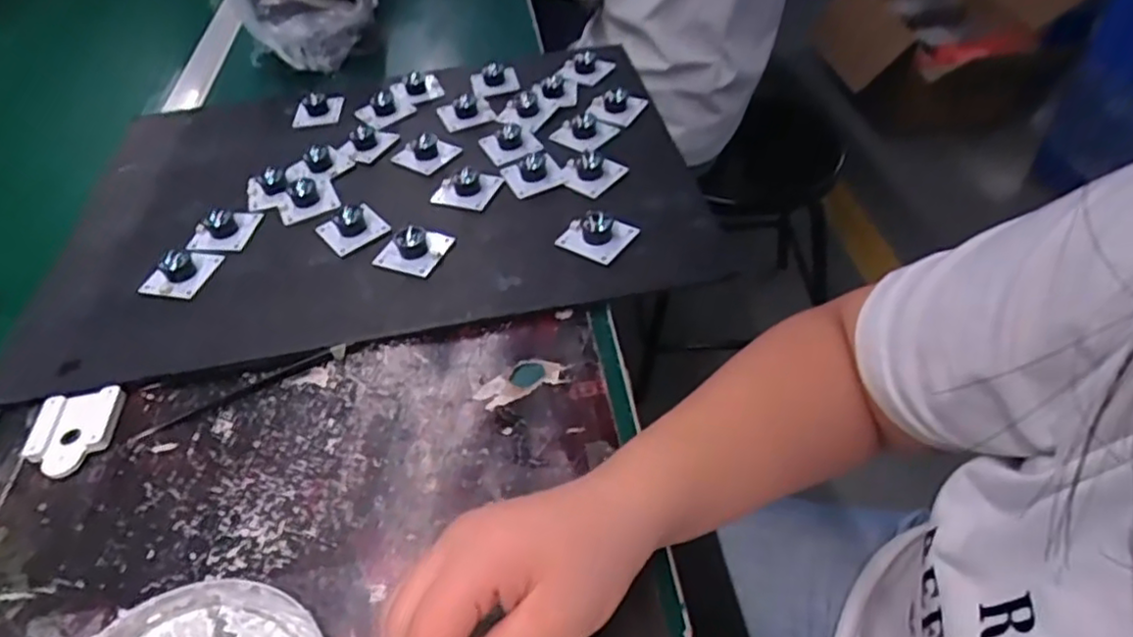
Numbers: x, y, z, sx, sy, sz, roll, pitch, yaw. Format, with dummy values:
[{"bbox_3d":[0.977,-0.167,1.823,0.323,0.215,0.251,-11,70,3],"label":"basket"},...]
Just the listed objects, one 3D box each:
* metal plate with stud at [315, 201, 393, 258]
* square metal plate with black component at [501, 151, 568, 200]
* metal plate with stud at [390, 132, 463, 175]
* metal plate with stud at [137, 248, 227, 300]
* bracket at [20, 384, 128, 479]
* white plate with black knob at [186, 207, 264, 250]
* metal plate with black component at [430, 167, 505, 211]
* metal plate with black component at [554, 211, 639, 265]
[{"bbox_3d":[-0.160,-0.073,0.502,0.041,0.018,0.042,-32,51,-23],"label":"metal plate with stud"},{"bbox_3d":[-0.028,-0.118,0.533,0.042,0.018,0.048,-22,47,-14],"label":"square metal plate with black component"},{"bbox_3d":[-0.117,-0.141,0.565,0.041,0.016,0.040,29,55,30],"label":"metal plate with stud"},{"bbox_3d":[-0.274,-0.039,0.479,0.040,0.019,0.046,6,47,13],"label":"metal plate with stud"},{"bbox_3d":[-0.290,0.066,0.397,0.049,0.008,0.054,-10,45,-3],"label":"bracket"},{"bbox_3d":[-0.262,-0.071,0.512,0.046,0.022,0.040,-2,46,5],"label":"white plate with black knob"},{"bbox_3d":[-0.079,-0.105,0.524,0.044,0.018,0.038,14,49,19],"label":"metal plate with black component"},{"bbox_3d":[0.022,-0.061,0.471,0.043,0.019,0.039,26,54,28],"label":"metal plate with black component"}]

